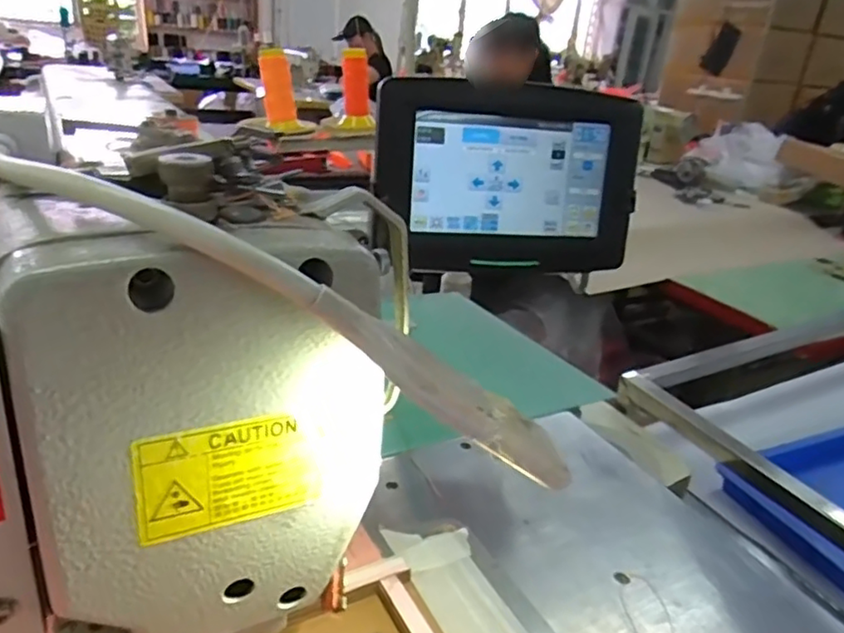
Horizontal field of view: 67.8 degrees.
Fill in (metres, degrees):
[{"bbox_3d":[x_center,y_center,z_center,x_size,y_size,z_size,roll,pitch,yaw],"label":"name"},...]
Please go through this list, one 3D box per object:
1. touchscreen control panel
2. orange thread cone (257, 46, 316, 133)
[{"bbox_3d":[0.065,-0.104,0.479,0.202,0.143,0.038,-1,13,-14],"label":"touchscreen control panel"},{"bbox_3d":[-0.215,-0.341,0.950,0.053,0.127,0.059,-8,17,21],"label":"orange thread cone"}]

